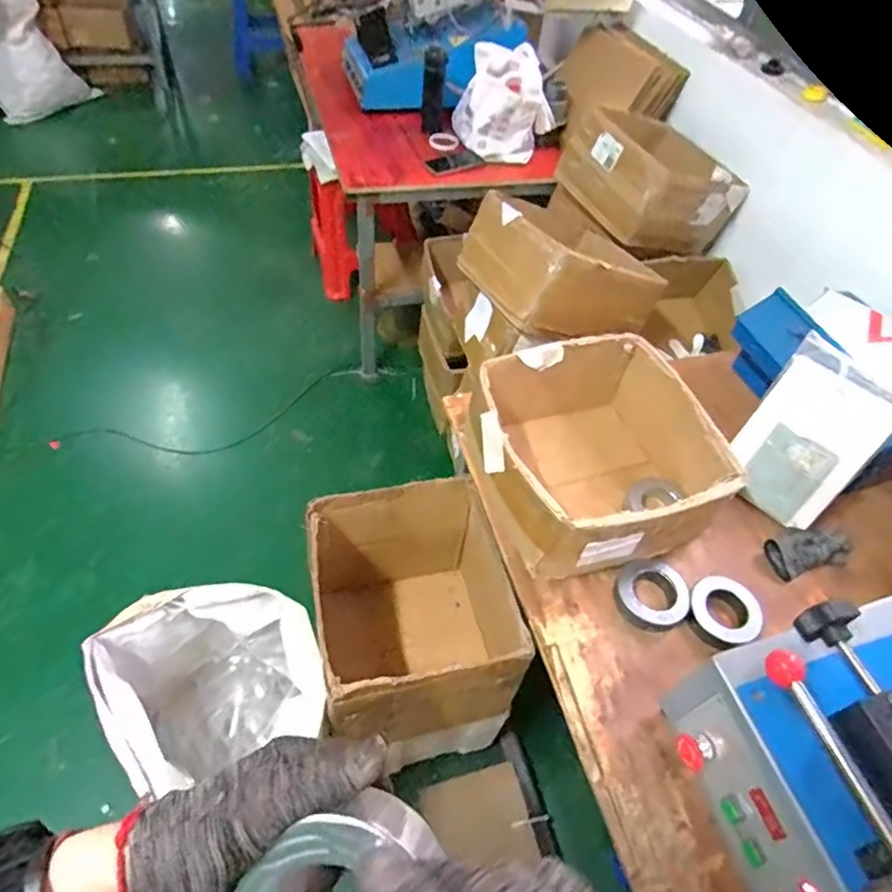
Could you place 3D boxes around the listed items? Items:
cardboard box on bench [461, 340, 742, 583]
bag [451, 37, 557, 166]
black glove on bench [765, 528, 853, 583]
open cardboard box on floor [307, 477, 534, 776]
[{"bbox_3d":[0.231,0.015,0.957,0.341,0.177,0.332,-11,53,-15],"label":"cardboard box on bench"},{"bbox_3d":[0.159,-0.947,1.646,0.215,0.245,0.195,-13,54,-16],"label":"bag"},{"bbox_3d":[0.589,0.168,0.968,0.145,0.042,0.075,-11,53,-15],"label":"black glove on bench"},{"bbox_3d":[-0.066,0.300,1.031,0.292,0.326,0.335,-8,52,-13],"label":"open cardboard box on floor"}]

